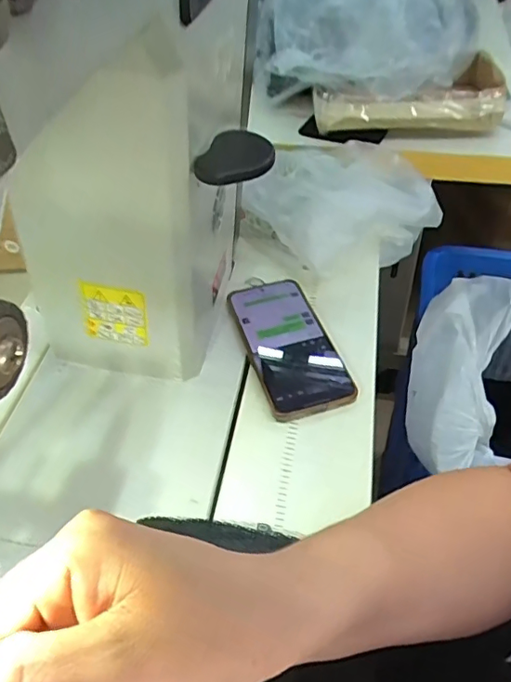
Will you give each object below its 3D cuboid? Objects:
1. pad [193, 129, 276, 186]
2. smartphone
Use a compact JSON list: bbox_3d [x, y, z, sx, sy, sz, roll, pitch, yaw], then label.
[{"bbox_3d":[-0.011,-0.115,0.333,0.040,0.008,0.061,16,50,18],"label":"pad"},{"bbox_3d":[0.029,0.001,0.496,0.076,0.016,0.160,-15,47,-10],"label":"smartphone"}]

